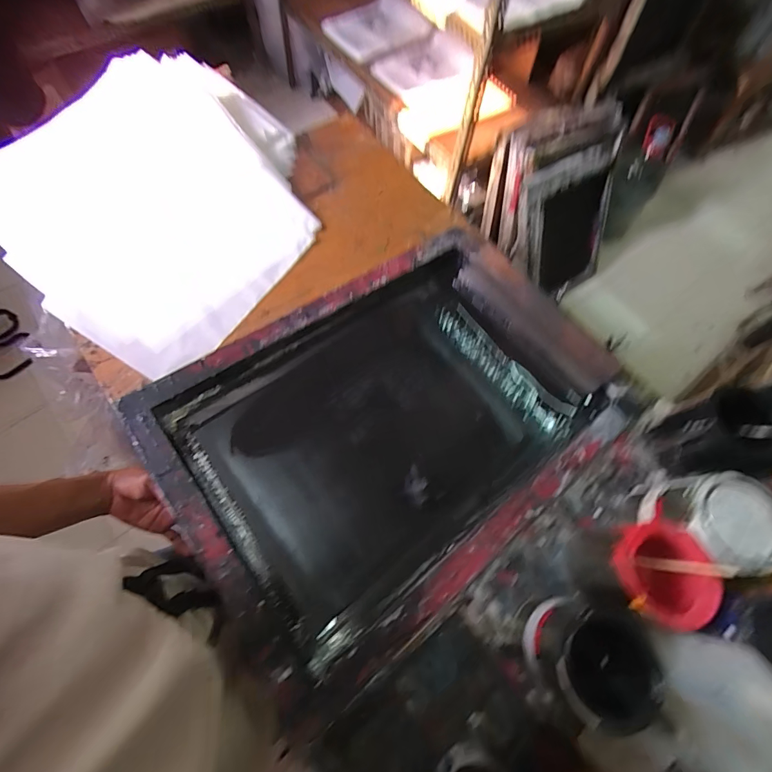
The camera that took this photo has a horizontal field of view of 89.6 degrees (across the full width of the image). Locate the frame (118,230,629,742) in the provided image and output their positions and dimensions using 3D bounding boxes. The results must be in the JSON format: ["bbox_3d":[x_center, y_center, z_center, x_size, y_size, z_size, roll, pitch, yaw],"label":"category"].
[{"bbox_3d":[0.025,0.048,0.591,0.631,0.071,0.468,-33,72,-20],"label":"frame"}]

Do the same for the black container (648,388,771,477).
[{"bbox_3d":[0.479,0.074,0.569,0.096,0.136,0.110,-15,66,-9],"label":"black container"}]

